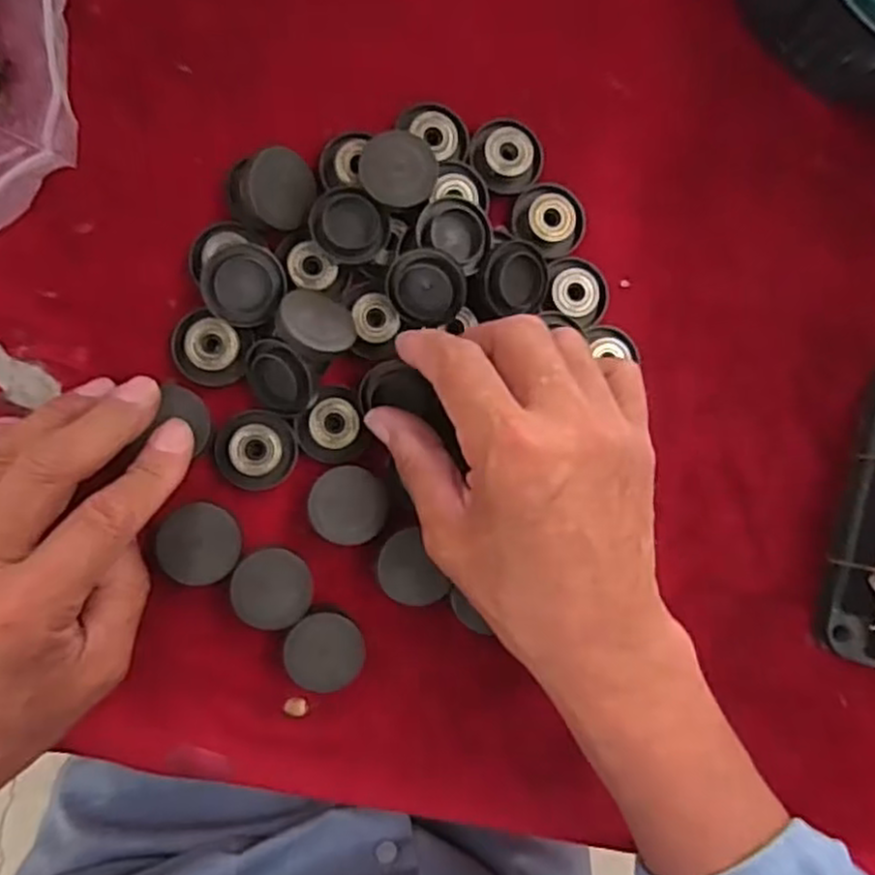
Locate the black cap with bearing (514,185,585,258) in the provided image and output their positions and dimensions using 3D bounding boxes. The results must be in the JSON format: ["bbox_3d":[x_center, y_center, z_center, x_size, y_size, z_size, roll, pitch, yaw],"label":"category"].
[{"bbox_3d":[0.051,-0.098,0.336,0.033,0.005,0.030,0,88,-9],"label":"black cap with bearing"}]

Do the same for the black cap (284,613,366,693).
[{"bbox_3d":[-0.047,0.088,0.313,0.032,0.016,0.030,0,88,-9],"label":"black cap"}]

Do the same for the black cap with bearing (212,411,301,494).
[{"bbox_3d":[-0.076,0.006,0.312,0.032,0.009,0.033,0,88,-9],"label":"black cap with bearing"}]

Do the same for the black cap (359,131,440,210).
[{"bbox_3d":[-0.017,-0.112,0.317,0.032,0.014,0.033,0,88,-9],"label":"black cap"}]

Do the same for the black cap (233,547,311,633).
[{"bbox_3d":[-0.068,0.062,0.309,0.030,0.016,0.031,1,88,-9],"label":"black cap"}]

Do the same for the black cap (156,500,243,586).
[{"bbox_3d":[-0.096,0.043,0.305,0.031,0.013,0.032,0,88,-9],"label":"black cap"}]

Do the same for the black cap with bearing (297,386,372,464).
[{"bbox_3d":[-0.045,-0.005,0.317,0.029,0.006,0.031,0,88,-9],"label":"black cap with bearing"}]

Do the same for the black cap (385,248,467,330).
[{"bbox_3d":[-0.005,-0.062,0.312,0.031,0.014,0.032,-2,115,-8],"label":"black cap"}]

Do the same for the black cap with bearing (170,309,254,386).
[{"bbox_3d":[-0.094,-0.036,0.310,0.031,0.012,0.028,14,86,-9],"label":"black cap with bearing"}]

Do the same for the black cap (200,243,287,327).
[{"bbox_3d":[-0.080,-0.063,0.309,0.033,0.006,0.033,-4,99,-26],"label":"black cap"}]

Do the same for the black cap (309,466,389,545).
[{"bbox_3d":[-0.037,0.028,0.315,0.031,0.016,0.031,-1,88,-9],"label":"black cap"}]

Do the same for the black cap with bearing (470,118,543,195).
[{"bbox_3d":[0.032,-0.127,0.333,0.032,0.006,0.030,0,88,-9],"label":"black cap with bearing"}]

